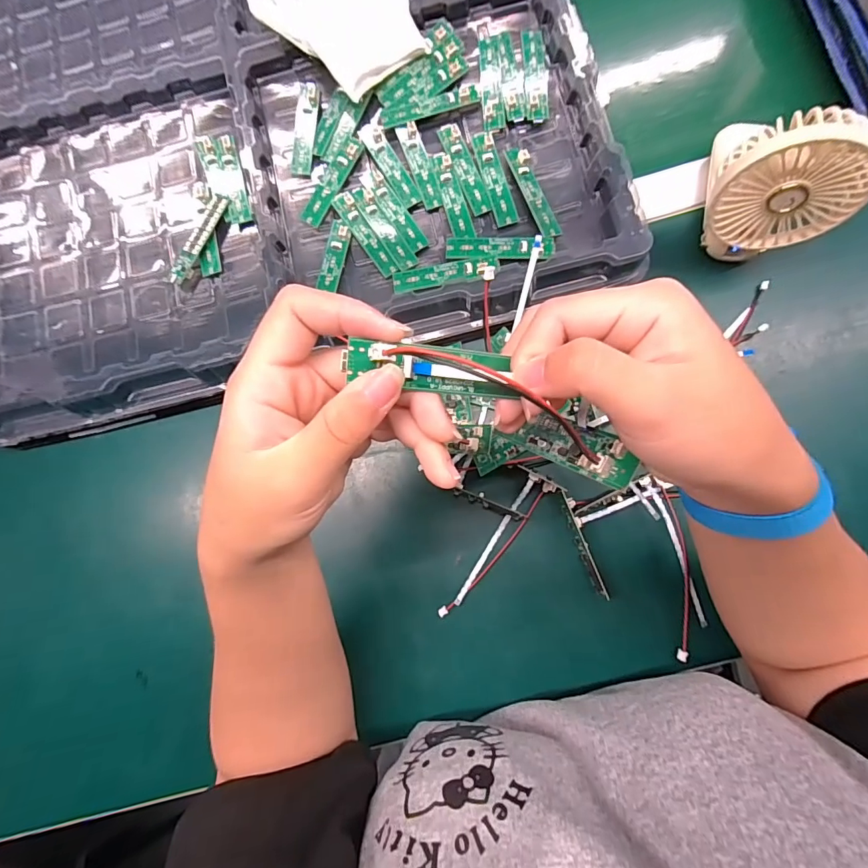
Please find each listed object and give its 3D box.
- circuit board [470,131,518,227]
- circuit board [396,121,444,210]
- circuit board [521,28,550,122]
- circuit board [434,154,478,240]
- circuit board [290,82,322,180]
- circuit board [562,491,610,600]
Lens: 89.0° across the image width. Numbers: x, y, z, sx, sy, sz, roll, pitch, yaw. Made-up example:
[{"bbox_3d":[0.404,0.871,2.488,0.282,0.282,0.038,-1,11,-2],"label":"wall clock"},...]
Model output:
[{"bbox_3d":[0.049,-0.207,0.358,0.017,0.007,0.080,-16,80,2],"label":"circuit board"},{"bbox_3d":[-0.011,-0.225,0.370,0.018,0.007,0.077,-19,80,2],"label":"circuit board"},{"bbox_3d":[0.084,-0.299,0.364,0.018,0.004,0.083,-3,81,5],"label":"circuit board"},{"bbox_3d":[0.016,-0.195,0.362,0.018,0.004,0.080,-15,80,3],"label":"circuit board"},{"bbox_3d":[-0.109,-0.264,0.379,0.018,0.006,0.089,4,85,-2],"label":"circuit board"},{"bbox_3d":[0.112,0.082,0.331,0.007,0.022,0.079,-18,80,2],"label":"circuit board"}]

